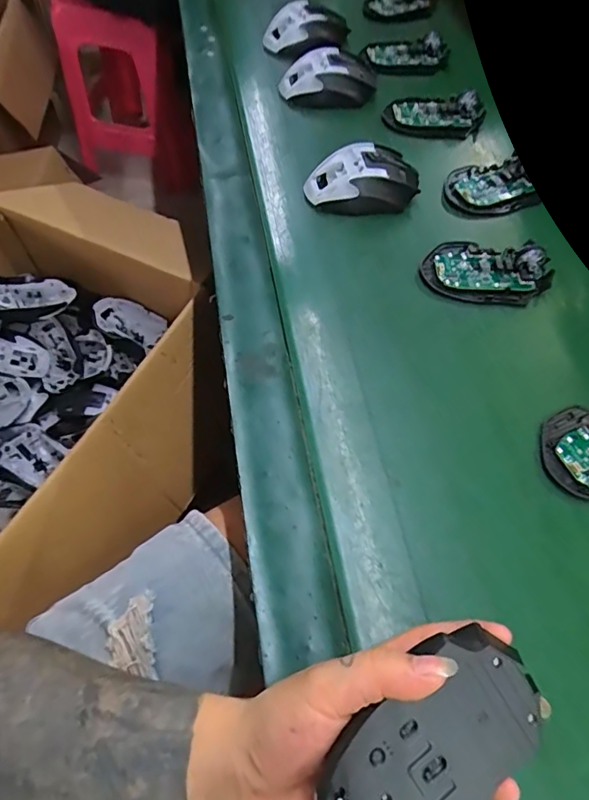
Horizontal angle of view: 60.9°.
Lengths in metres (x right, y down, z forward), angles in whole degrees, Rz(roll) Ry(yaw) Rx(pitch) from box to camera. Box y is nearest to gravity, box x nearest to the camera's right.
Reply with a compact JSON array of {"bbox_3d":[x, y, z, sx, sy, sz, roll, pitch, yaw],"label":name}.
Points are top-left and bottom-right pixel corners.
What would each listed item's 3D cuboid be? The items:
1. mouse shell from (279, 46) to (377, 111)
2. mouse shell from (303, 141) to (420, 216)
[{"bbox_3d":[0.042,-0.397,0.613,0.117,0.038,0.077,3,59,0],"label":"mouse shell"},{"bbox_3d":[0.069,-0.225,0.513,0.112,0.037,0.065,-13,61,-11],"label":"mouse shell"}]

